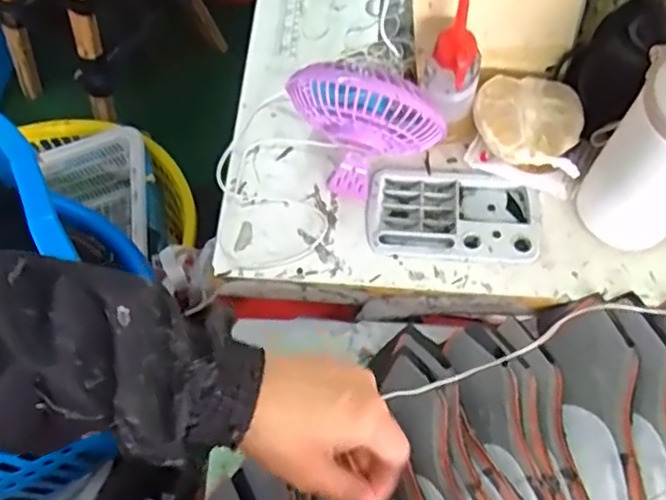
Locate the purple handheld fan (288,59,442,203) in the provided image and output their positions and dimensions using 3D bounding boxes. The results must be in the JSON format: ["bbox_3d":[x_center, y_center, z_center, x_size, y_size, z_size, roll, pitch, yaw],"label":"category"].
[{"bbox_3d":[0.026,-0.092,0.525,0.127,0.129,0.046,8,65,4],"label":"purple handheld fan"}]

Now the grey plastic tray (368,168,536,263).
[{"bbox_3d":[0.105,-0.029,0.570,0.145,0.012,0.087,4,65,3],"label":"grey plastic tray"}]

